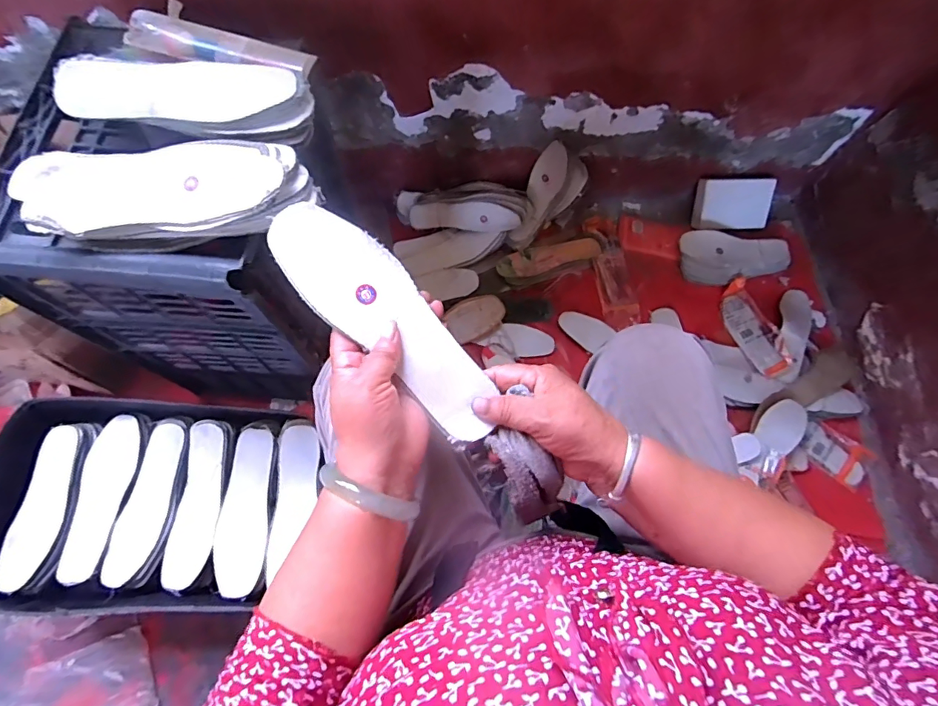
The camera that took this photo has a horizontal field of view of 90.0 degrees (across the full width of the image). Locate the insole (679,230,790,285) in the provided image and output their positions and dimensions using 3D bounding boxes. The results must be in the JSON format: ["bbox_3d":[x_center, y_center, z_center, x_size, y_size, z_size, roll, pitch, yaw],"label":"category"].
[{"bbox_3d":[0.568,-0.200,1.009,0.232,0.025,0.108,2,93,-3],"label":"insole"}]

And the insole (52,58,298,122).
[{"bbox_3d":[-0.290,-0.261,0.468,0.218,0.007,0.059,-3,87,-8],"label":"insole"}]

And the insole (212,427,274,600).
[{"bbox_3d":[-0.313,0.216,0.653,0.067,0.015,0.215,-2,69,-3],"label":"insole"}]

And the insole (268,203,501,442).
[{"bbox_3d":[-0.060,-0.024,0.357,0.068,0.010,0.214,-44,95,-16],"label":"insole"}]

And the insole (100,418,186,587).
[{"bbox_3d":[-0.461,0.212,0.676,0.068,0.015,0.220,10,69,2],"label":"insole"}]

